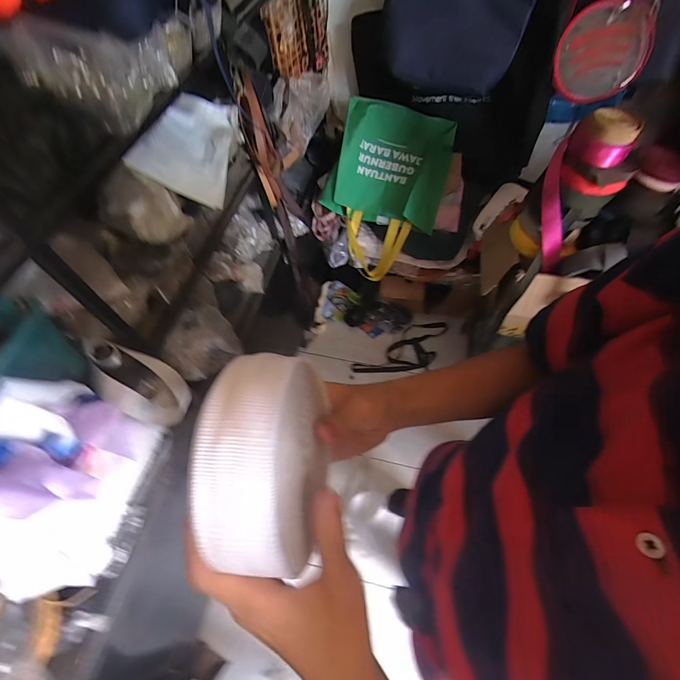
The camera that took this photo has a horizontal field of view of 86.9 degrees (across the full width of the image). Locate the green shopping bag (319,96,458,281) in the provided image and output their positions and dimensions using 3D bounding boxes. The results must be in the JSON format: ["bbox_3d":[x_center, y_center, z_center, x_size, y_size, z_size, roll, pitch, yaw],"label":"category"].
[{"bbox_3d":[0.149,-0.495,1.246,0.395,0.568,0.133,15,23,-20],"label":"green shopping bag"}]

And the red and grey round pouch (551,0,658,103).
[{"bbox_3d":[0.666,-0.733,0.914,0.204,0.224,0.041,39,25,-6],"label":"red and grey round pouch"}]

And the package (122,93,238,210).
[{"bbox_3d":[-0.280,-0.386,0.691,0.145,0.048,0.282,13,55,-26],"label":"package"}]

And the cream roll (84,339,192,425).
[{"bbox_3d":[-0.346,0.074,0.608,0.029,0.182,0.097,-2,60,57],"label":"cream roll"}]

